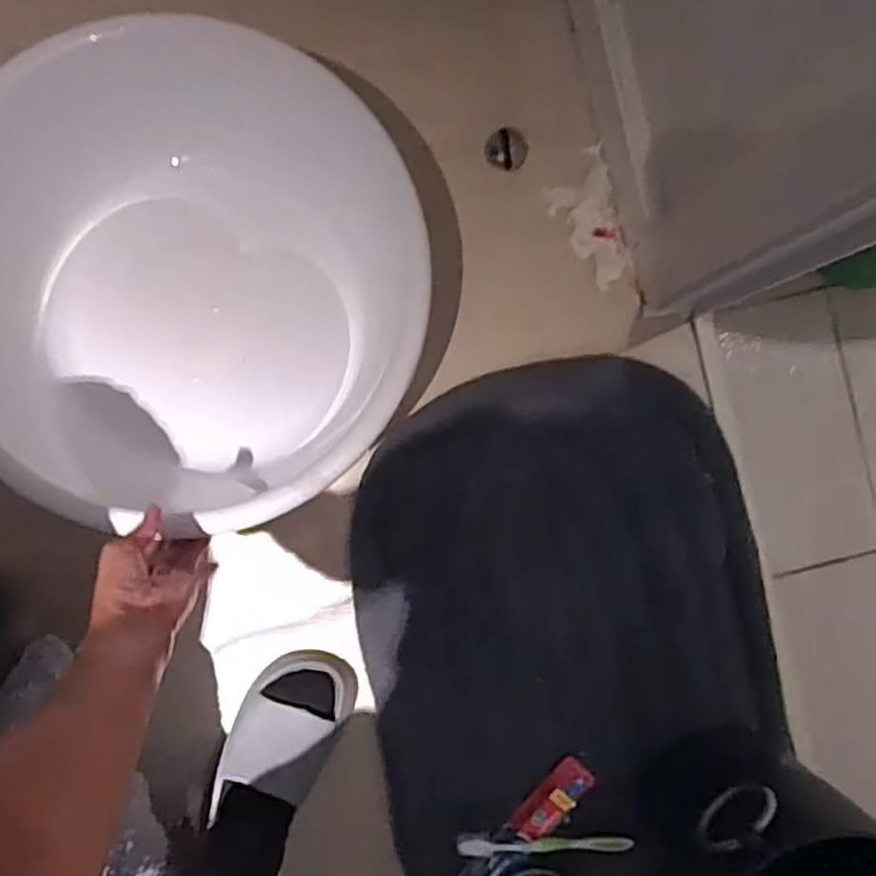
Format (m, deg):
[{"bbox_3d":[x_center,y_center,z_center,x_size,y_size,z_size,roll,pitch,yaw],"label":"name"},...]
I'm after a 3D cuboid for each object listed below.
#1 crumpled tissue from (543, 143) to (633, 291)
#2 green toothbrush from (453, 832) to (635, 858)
[{"bbox_3d":[0.160,-0.232,0.767,0.066,0.016,0.146,-15,90,-2],"label":"crumpled tissue"},{"bbox_3d":[0.111,0.419,0.741,0.181,0.018,0.022,5,90,-2],"label":"green toothbrush"}]

